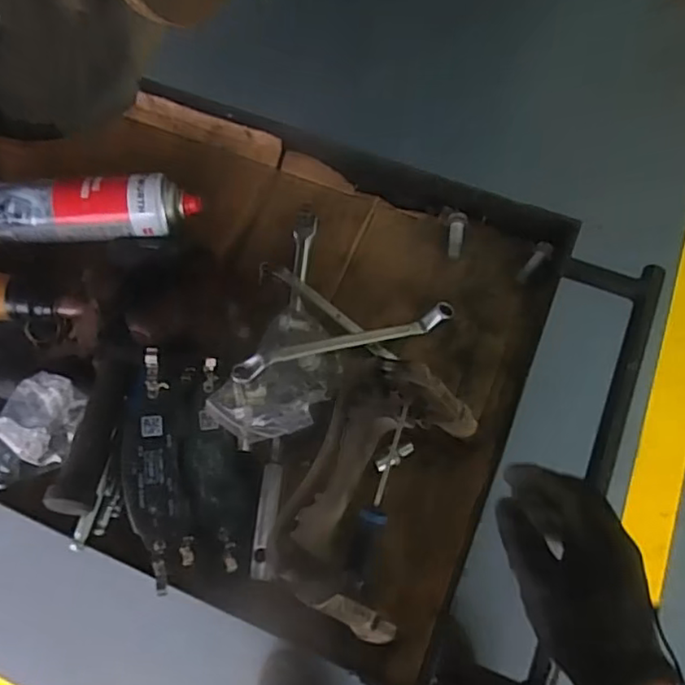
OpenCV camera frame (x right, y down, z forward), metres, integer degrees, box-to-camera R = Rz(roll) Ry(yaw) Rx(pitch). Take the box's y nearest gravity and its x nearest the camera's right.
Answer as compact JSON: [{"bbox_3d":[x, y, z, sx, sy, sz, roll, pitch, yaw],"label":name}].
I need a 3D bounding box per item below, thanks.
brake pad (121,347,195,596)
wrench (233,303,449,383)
[{"bbox_3d":[-0.156,0.102,0.510,0.045,0.033,0.180,-8,86,-4],"label":"brake pad"},{"bbox_3d":[0.006,-0.001,0.575,0.216,0.024,0.020,-14,69,-23],"label":"wrench"}]

